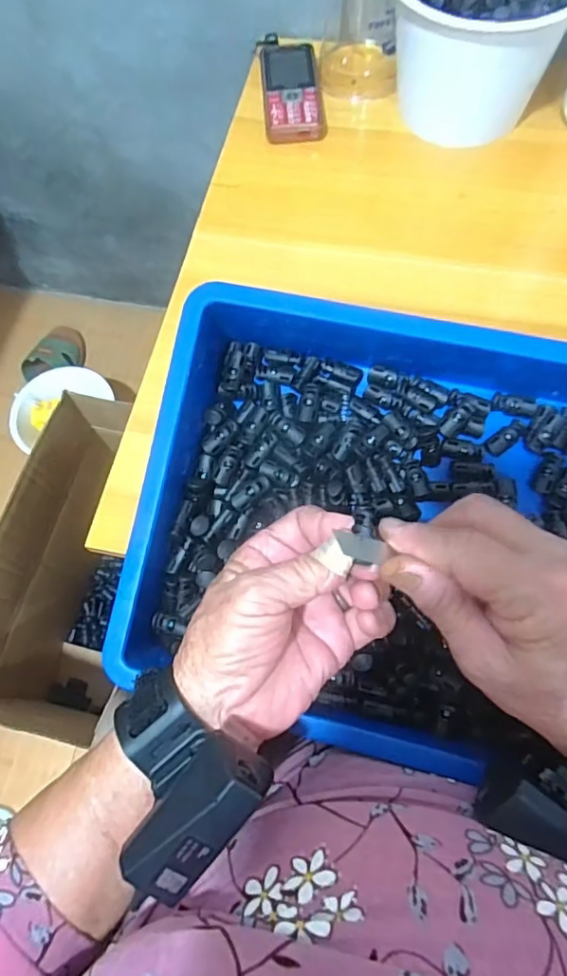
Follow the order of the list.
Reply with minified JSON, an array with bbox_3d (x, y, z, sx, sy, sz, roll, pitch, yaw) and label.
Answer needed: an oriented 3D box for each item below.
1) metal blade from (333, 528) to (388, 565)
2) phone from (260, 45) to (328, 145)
[{"bbox_3d":[0.038,0.030,0.269,0.031,0.004,0.012,19,82,-36],"label":"metal blade"},{"bbox_3d":[0.010,-0.403,0.550,0.059,0.013,0.135,-4,68,2],"label":"phone"}]

